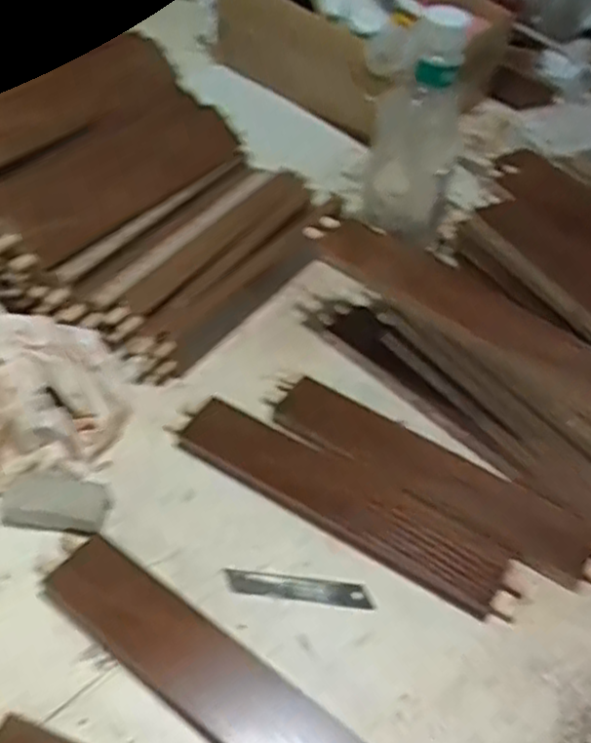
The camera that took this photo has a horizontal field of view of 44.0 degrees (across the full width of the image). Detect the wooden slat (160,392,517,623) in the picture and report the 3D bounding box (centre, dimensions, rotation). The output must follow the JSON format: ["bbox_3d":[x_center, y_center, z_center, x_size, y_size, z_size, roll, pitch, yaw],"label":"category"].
[{"bbox_3d":[0.033,0.093,0.532,0.265,0.019,0.060,28,49,19],"label":"wooden slat"}]

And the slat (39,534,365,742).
[{"bbox_3d":[-0.046,0.186,0.434,0.272,0.020,0.052,30,50,21],"label":"slat"}]

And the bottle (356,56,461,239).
[{"bbox_3d":[0.104,-0.200,0.656,0.079,0.150,0.069,13,47,4],"label":"bottle"}]

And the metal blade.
[{"bbox_3d":[0.002,0.146,0.492,0.099,0.004,0.020,8,45,6],"label":"metal blade"}]

